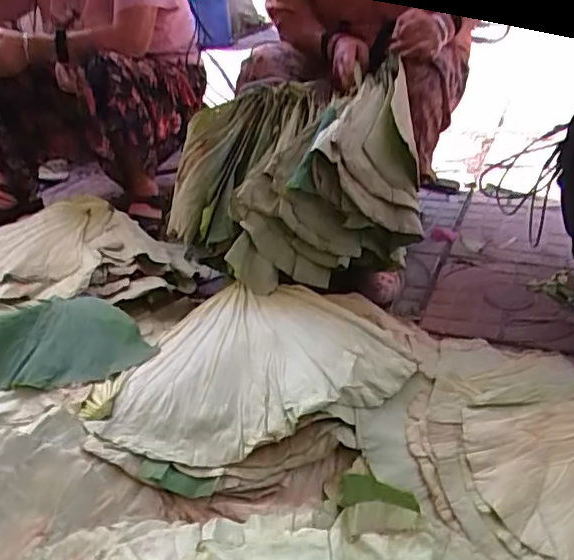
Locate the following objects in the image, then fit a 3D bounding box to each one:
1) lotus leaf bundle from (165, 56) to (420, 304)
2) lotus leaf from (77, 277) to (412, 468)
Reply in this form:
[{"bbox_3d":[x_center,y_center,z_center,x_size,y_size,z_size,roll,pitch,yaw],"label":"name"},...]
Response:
[{"bbox_3d":[0.004,-0.194,1.157,0.422,0.253,0.374,-9,30,-5],"label":"lotus leaf bundle"},{"bbox_3d":[-0.031,0.124,0.932,0.416,0.053,0.375,2,31,13],"label":"lotus leaf"}]

